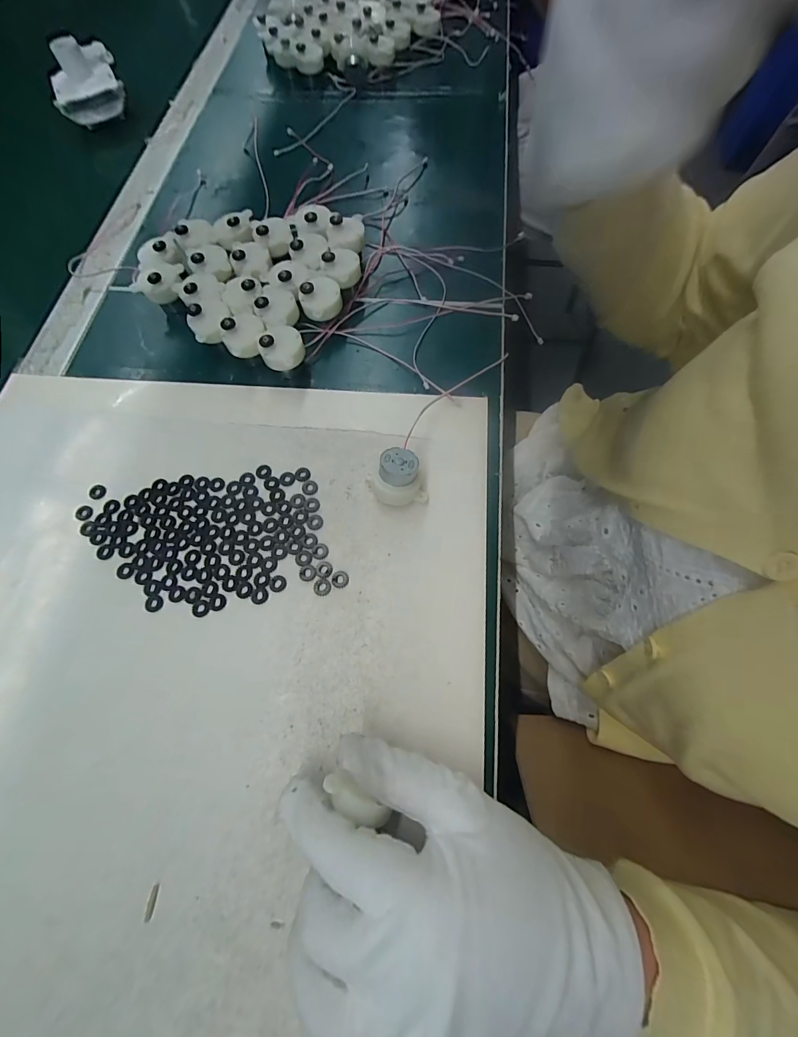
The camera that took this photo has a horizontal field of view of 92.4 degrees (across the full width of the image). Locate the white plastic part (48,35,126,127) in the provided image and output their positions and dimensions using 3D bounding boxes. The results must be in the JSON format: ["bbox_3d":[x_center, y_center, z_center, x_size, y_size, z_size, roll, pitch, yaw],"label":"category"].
[{"bbox_3d":[-0.344,-0.479,0.419,0.073,0.045,0.064,-29,71,-8],"label":"white plastic part"}]

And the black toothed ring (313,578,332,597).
[{"bbox_3d":[-0.048,0.042,0.237,0.011,0.004,0.011,-1,70,2],"label":"black toothed ring"}]

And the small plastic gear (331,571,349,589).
[{"bbox_3d":[-0.037,0.038,0.238,0.011,0.004,0.011,-38,73,-12],"label":"small plastic gear"}]

